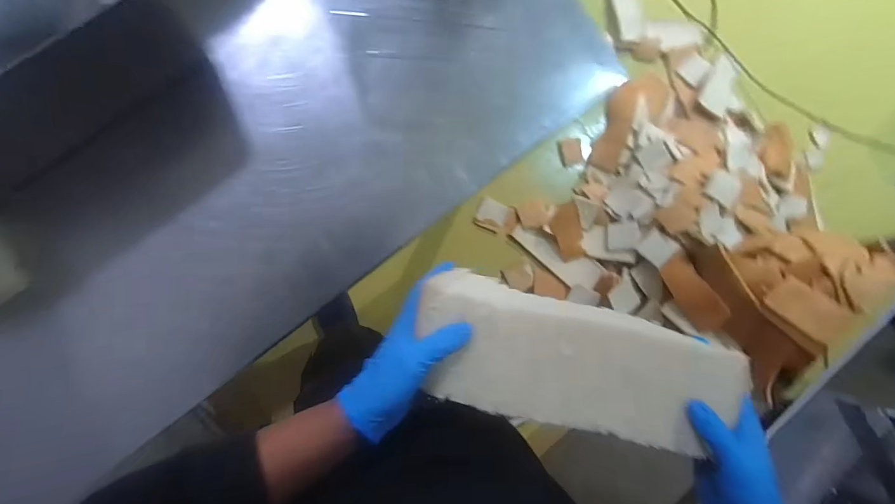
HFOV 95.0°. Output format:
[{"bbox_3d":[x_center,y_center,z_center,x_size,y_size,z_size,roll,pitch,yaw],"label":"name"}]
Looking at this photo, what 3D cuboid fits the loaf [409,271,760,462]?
[{"bbox_3d":[0.116,0.103,0.394,0.285,0.077,0.109,14,87,1],"label":"loaf"}]

